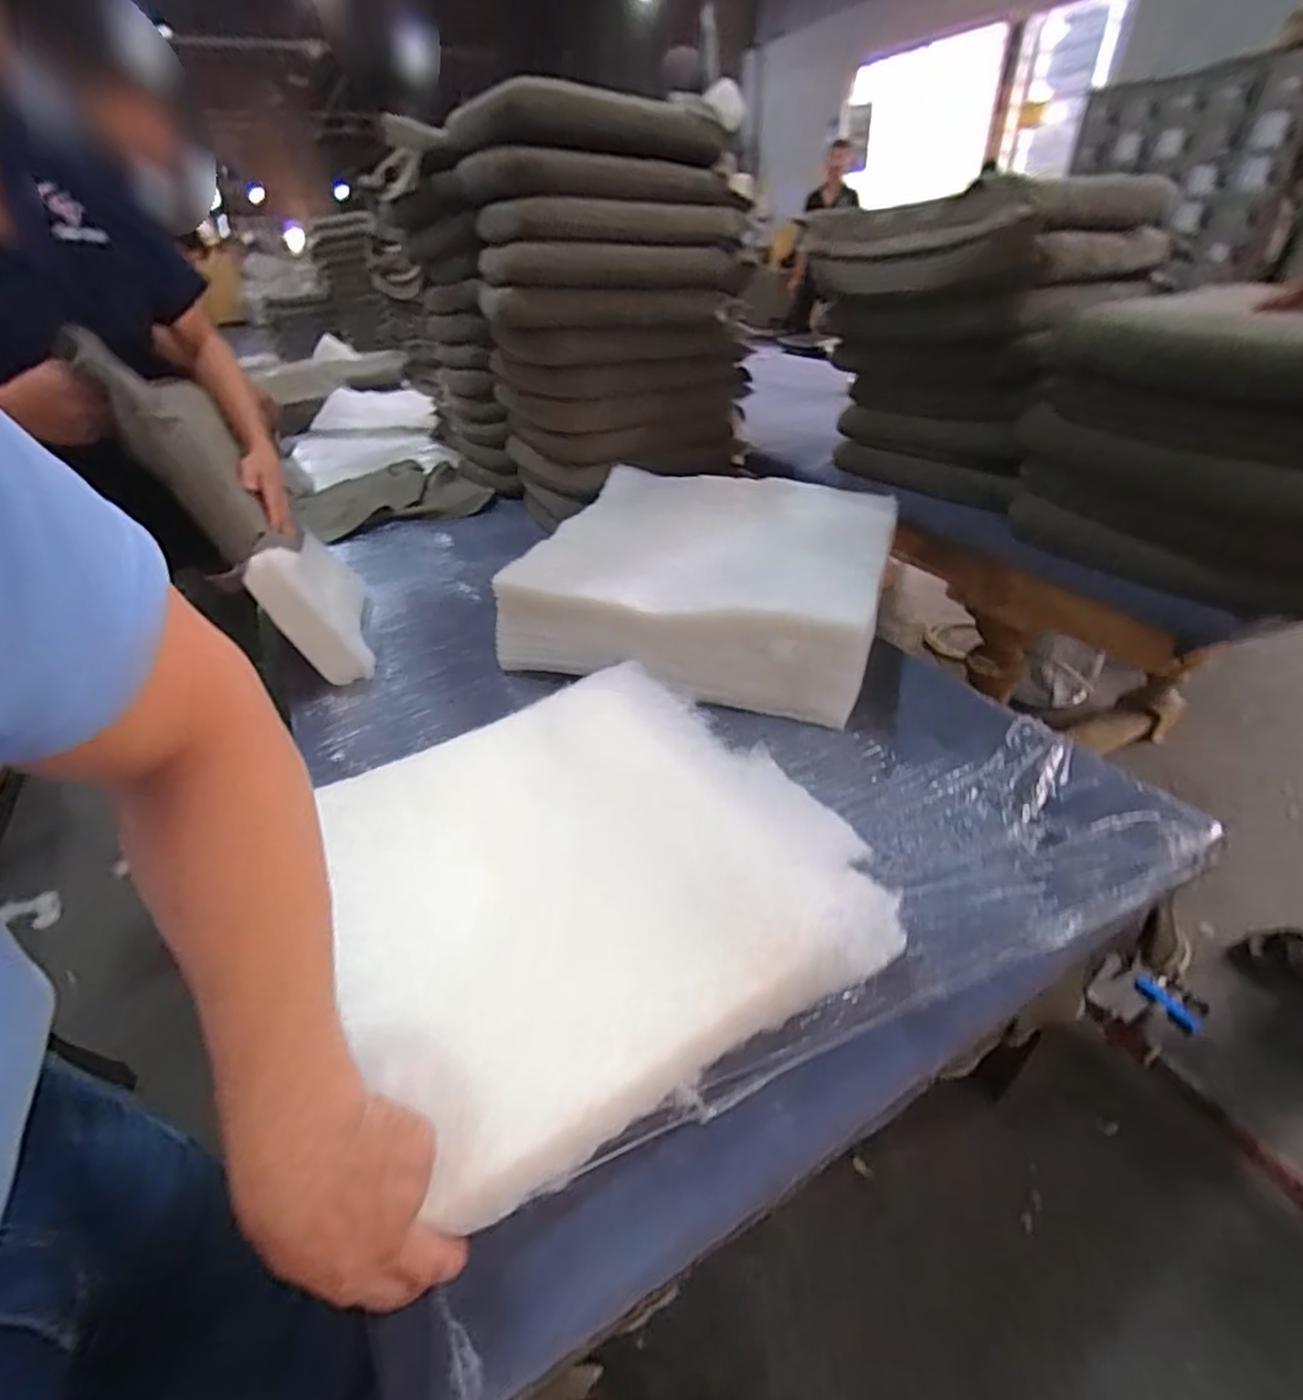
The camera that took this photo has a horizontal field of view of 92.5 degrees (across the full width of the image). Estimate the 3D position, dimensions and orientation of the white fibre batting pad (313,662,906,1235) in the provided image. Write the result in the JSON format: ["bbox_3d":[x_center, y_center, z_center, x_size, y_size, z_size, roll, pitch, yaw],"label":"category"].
[{"bbox_3d":[-0.052,0.154,0.637,0.482,0.063,0.454,-21,42,-20],"label":"white fibre batting pad"}]

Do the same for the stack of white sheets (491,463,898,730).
[{"bbox_3d":[0.101,-0.203,1.069,0.542,0.170,0.521,11,39,19],"label":"stack of white sheets"}]

